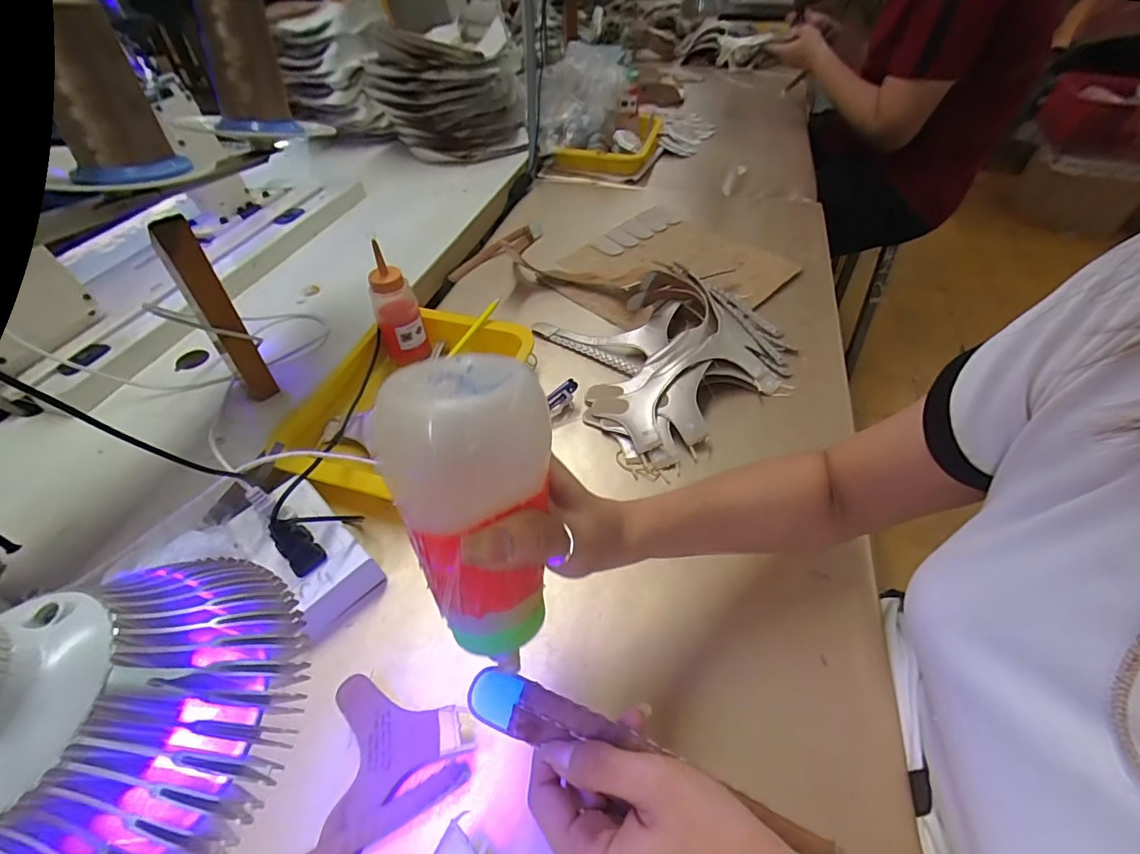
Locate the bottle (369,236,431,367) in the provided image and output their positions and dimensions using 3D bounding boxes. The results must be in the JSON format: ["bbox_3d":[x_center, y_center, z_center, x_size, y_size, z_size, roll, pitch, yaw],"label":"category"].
[{"bbox_3d":[-0.193,-0.132,0.548,0.043,0.134,0.038,10,49,9],"label":"bottle"}]

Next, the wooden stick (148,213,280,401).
[{"bbox_3d":[-0.313,-0.091,0.446,0.030,0.191,0.016,-25,53,-21],"label":"wooden stick"}]

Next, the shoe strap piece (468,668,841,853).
[{"bbox_3d":[0.039,0.168,0.249,0.190,0.016,0.025,20,50,4],"label":"shoe strap piece"}]

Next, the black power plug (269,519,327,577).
[{"bbox_3d":[-0.212,0.089,0.379,0.015,0.048,0.025,-4,31,51],"label":"black power plug"}]

